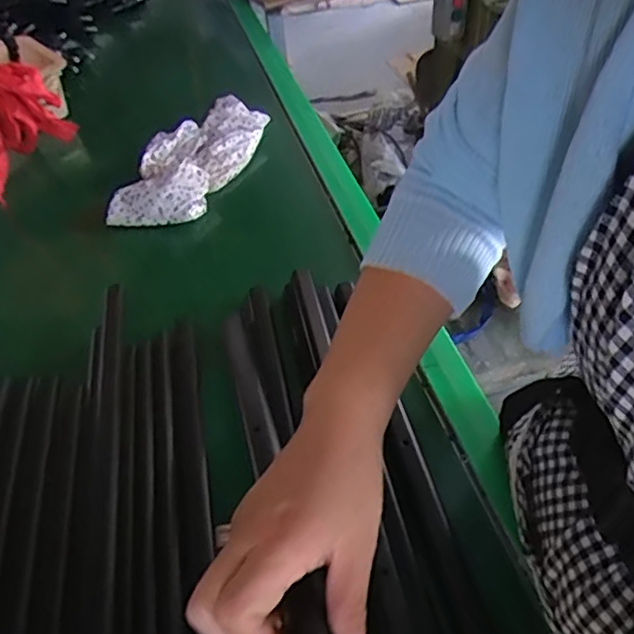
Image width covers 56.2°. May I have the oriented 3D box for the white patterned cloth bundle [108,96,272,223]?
[{"bbox_3d":[-0.162,-0.218,0.806,0.109,0.057,0.271,17,50,22],"label":"white patterned cloth bundle"}]

